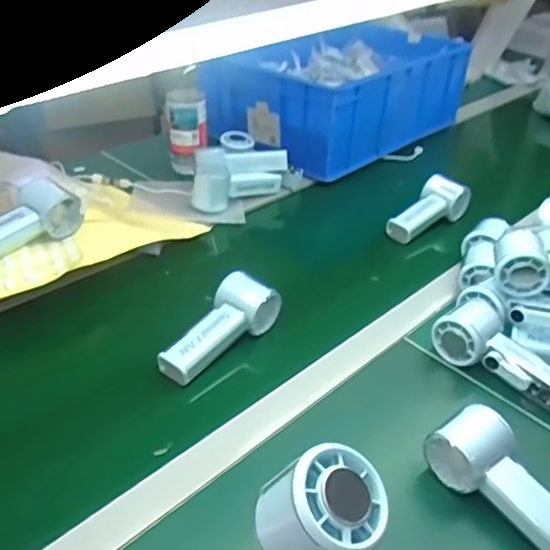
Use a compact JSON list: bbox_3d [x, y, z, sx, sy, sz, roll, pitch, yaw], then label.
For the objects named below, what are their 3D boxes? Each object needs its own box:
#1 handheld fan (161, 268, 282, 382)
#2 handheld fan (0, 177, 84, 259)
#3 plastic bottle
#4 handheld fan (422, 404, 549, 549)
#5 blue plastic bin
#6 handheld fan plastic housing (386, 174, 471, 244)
[{"bbox_3d":[-0.064,0.053,0.631,0.067,0.045,0.149,28,42,32],"label":"handheld fan"},{"bbox_3d":[-0.303,-0.059,0.668,0.070,0.050,0.153,28,42,32],"label":"handheld fan"},{"bbox_3d":[-0.147,-0.237,0.977,0.067,0.129,0.062,-2,35,-7],"label":"plastic bottle"},{"bbox_3d":[0.196,0.175,0.476,0.055,0.058,0.150,-23,42,-32],"label":"handheld fan"},{"bbox_3d":[0.138,-0.375,1.168,0.313,0.147,0.491,25,41,30],"label":"blue plastic bin"},{"bbox_3d":[0.224,-0.095,0.866,0.068,0.057,0.140,29,42,33],"label":"handheld fan plastic housing"}]

